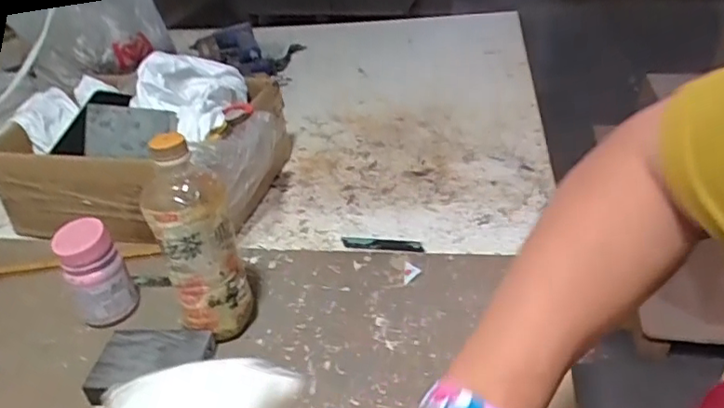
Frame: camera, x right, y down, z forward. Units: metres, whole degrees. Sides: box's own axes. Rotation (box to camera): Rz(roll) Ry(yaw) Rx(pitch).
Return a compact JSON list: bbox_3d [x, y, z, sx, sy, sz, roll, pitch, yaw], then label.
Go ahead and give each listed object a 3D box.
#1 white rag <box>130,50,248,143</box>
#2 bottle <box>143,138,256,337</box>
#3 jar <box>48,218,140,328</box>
[{"bbox_3d":[-0.194,-0.145,0.741,0.136,0.077,0.127,-32,41,-31],"label":"white rag"},{"bbox_3d":[-0.149,0.035,0.538,0.065,0.203,0.063,-19,36,-16],"label":"bottle"},{"bbox_3d":[-0.266,0.070,0.591,0.056,0.103,0.046,-25,38,-24],"label":"jar"}]

